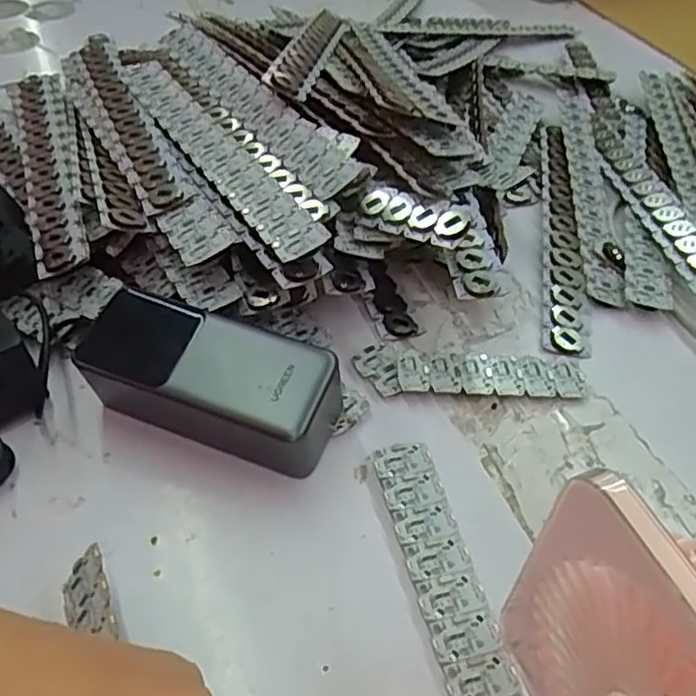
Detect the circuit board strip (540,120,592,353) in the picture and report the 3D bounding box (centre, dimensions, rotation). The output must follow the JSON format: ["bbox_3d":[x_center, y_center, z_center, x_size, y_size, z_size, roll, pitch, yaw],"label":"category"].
[{"bbox_3d":[0.153,-0.090,0.479,0.027,0.011,0.242,8,49,6],"label":"circuit board strip"}]

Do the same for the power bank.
[{"bbox_3d":[-0.073,0.021,0.346,0.133,0.055,0.061,14,50,11],"label":"power bank"}]

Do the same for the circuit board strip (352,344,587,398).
[{"bbox_3d":[0.071,0.013,0.387,0.129,0.009,0.033,2,48,0],"label":"circuit board strip"}]

